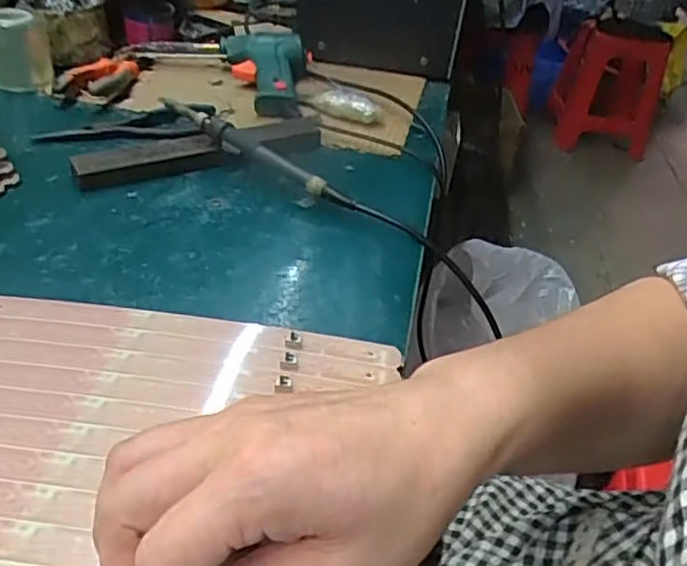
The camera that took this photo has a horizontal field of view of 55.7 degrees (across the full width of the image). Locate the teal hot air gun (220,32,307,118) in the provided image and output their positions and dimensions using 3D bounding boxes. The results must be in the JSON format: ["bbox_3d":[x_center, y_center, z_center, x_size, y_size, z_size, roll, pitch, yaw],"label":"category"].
[{"bbox_3d":[-0.077,-0.218,0.670,0.088,0.040,0.176,-2,36,-12],"label":"teal hot air gun"}]

